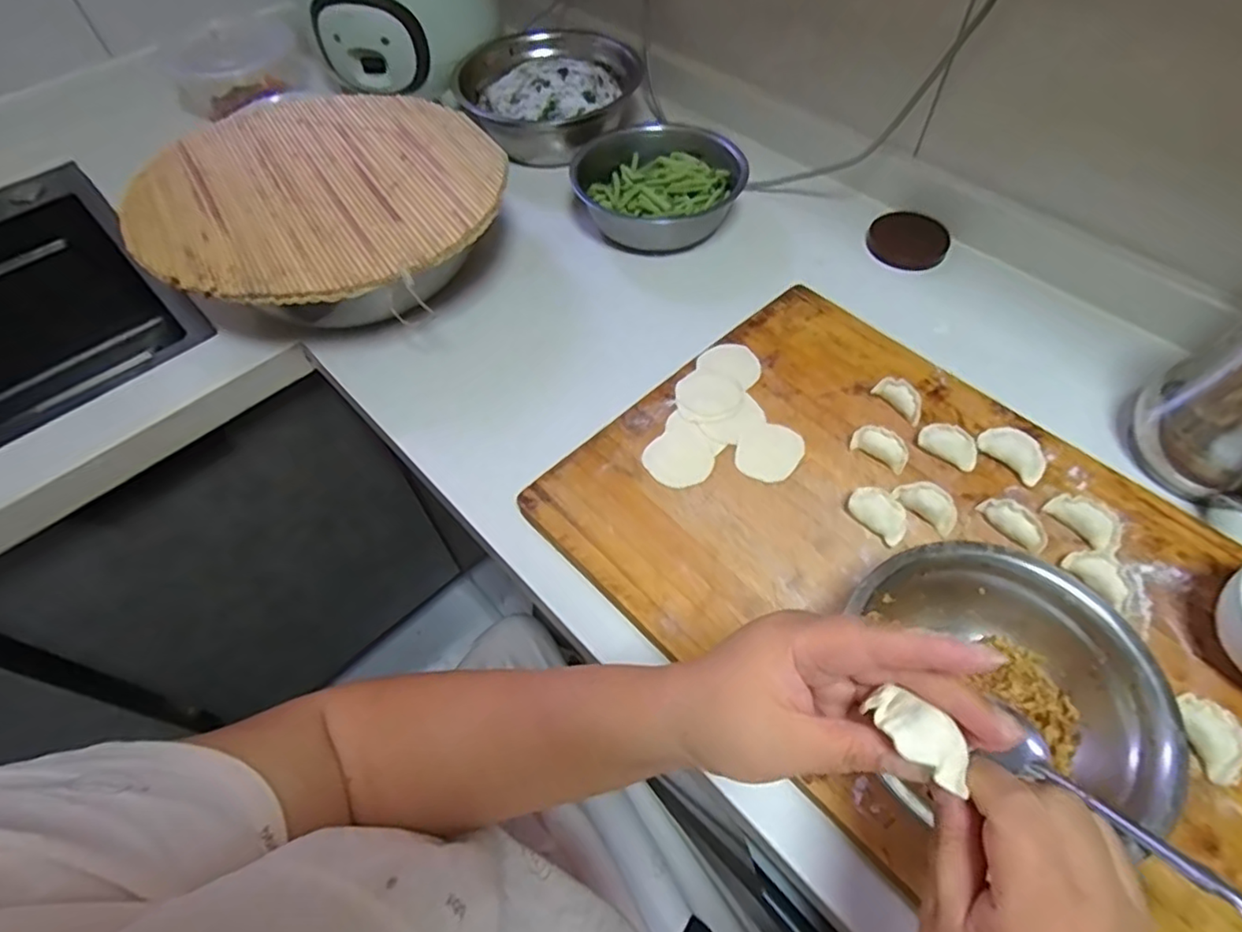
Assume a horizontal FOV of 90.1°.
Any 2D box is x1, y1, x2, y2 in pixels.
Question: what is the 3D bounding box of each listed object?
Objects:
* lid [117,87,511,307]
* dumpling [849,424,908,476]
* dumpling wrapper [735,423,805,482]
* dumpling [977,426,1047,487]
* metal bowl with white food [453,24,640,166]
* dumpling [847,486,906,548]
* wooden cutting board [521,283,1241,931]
[{"bbox_3d":[-0.293,-0.275,0.594,0.314,0.017,0.348,-35,62,-20],"label":"lid"},{"bbox_3d":[0.206,-0.016,0.491,0.044,0.023,0.018,31,62,21],"label":"dumpling"},{"bbox_3d":[0.121,-0.013,0.503,0.047,0.004,0.058,32,63,21],"label":"dumpling wrapper"},{"bbox_3d":[0.309,-0.010,0.488,0.030,0.019,0.051,-38,63,-21],"label":"dumpling"},{"bbox_3d":[-0.093,-0.473,0.788,0.219,0.075,0.192,-13,57,-7],"label":"metal bowl with white food"},{"bbox_3d":[0.192,0.036,0.460,0.029,0.018,0.045,-34,61,-19],"label":"dumpling"},{"bbox_3d":[0.216,0.067,0.443,0.349,0.026,0.491,-40,63,-22],"label":"wooden cutting board"}]

